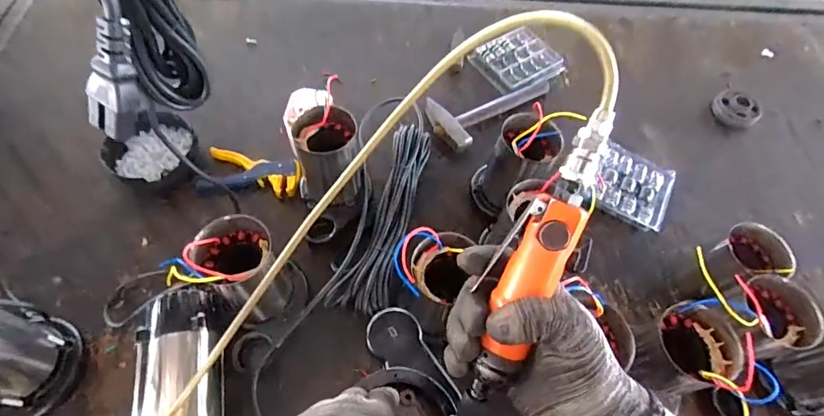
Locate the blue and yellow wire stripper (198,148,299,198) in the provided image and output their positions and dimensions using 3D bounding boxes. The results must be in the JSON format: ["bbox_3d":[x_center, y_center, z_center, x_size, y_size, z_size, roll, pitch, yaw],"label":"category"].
[{"bbox_3d":[-0.283,-0.052,0.759,0.173,0.025,0.105,10,60,2],"label":"blue and yellow wire stripper"}]

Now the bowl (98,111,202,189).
[{"bbox_3d":[-0.457,-0.098,0.763,0.147,0.048,0.142,2,60,-3],"label":"bowl"}]

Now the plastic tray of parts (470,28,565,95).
[{"bbox_3d":[0.239,-0.326,0.965,0.174,0.034,0.153,-32,67,-20],"label":"plastic tray of parts"}]

